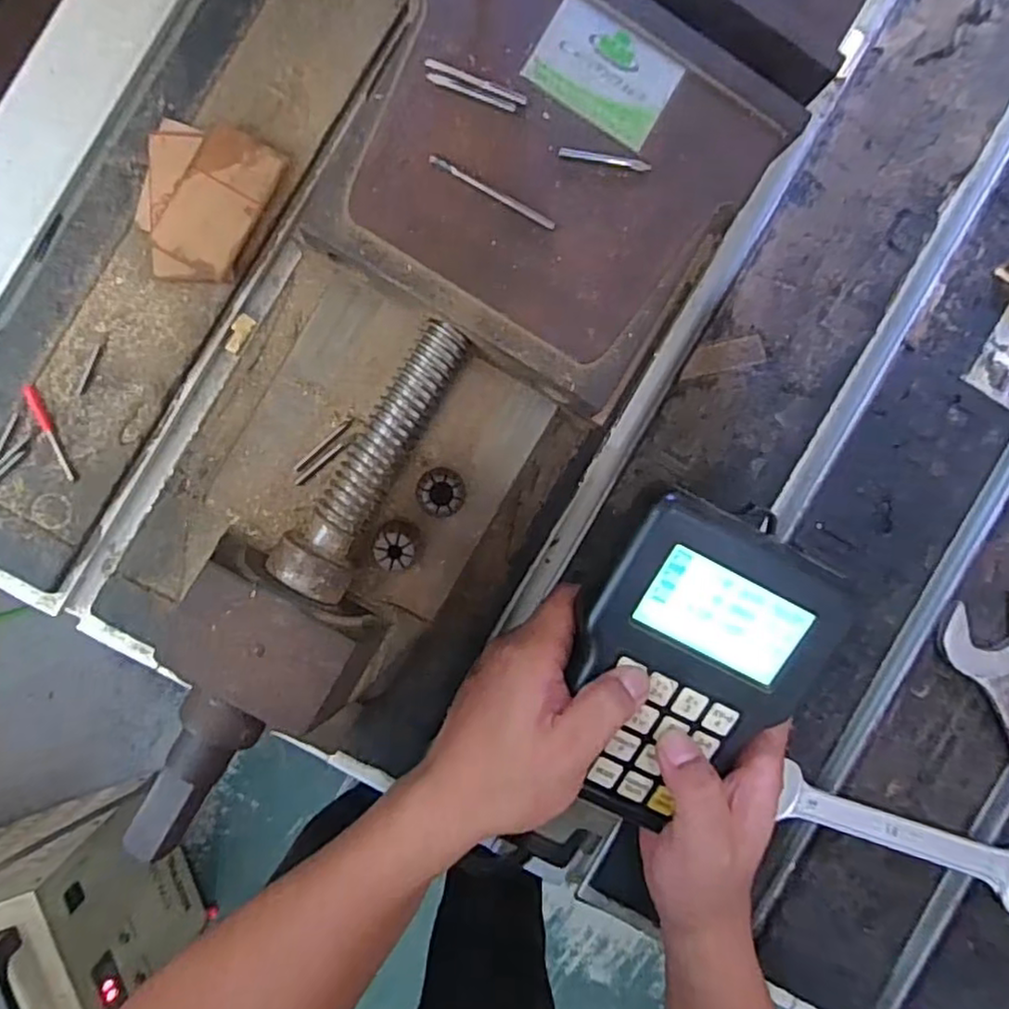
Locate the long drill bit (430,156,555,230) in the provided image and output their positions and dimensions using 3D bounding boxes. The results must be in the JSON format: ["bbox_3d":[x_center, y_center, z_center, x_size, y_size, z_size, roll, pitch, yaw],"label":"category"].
[{"bbox_3d":[-0.004,-0.111,0.235,0.048,0.004,0.004,26,90,-5],"label":"long drill bit"}]

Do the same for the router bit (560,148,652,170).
[{"bbox_3d":[0.037,-0.125,0.238,0.033,0.004,0.004,6,92,-5],"label":"router bit"}]

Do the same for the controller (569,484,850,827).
[{"bbox_3d":[0.080,0.075,0.294,0.103,0.024,0.139,30,90,-5],"label":"controller"}]

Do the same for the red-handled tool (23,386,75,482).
[{"bbox_3d":[-0.220,-0.034,0.321,0.006,0.004,0.048,-24,94,-3],"label":"red-handled tool"}]

